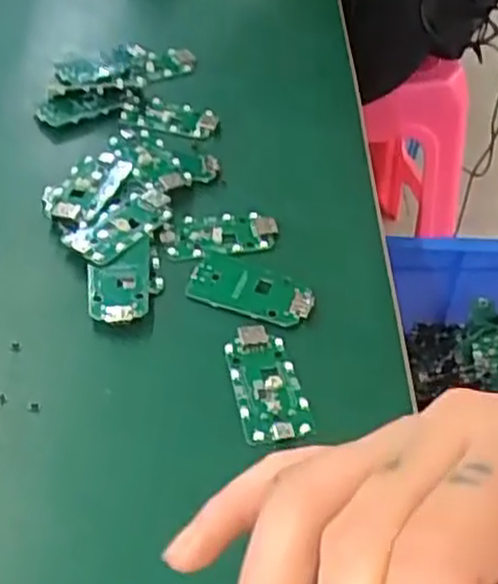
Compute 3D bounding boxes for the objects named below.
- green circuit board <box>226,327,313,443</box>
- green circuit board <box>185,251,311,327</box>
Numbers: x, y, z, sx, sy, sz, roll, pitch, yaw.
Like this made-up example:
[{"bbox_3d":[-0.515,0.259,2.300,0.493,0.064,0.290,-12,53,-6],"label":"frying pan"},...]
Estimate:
[{"bbox_3d":[0.008,0.042,0.372,0.031,0.004,0.066,-8,45,-12],"label":"green circuit board"},{"bbox_3d":[0.001,-0.002,0.411,0.065,0.005,0.031,18,46,15],"label":"green circuit board"}]

